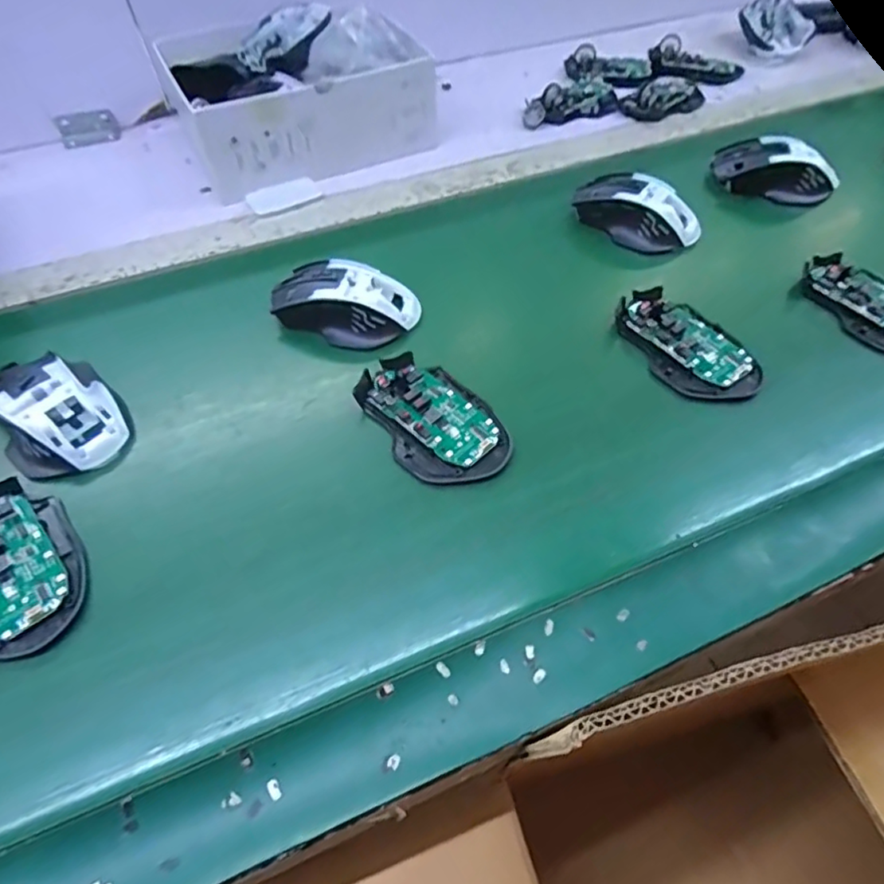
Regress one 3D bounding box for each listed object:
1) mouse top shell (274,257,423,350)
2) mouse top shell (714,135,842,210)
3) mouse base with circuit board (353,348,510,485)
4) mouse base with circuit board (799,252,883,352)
[{"bbox_3d":[-0.077,-0.111,0.451,0.117,0.038,0.069,6,55,6],"label":"mouse top shell"},{"bbox_3d":[0.322,-0.266,0.556,0.108,0.034,0.070,18,56,11],"label":"mouse top shell"},{"bbox_3d":[-0.005,-0.016,0.391,0.069,0.017,0.113,-31,60,-19],"label":"mouse base with circuit board"},{"bbox_3d":[0.338,-0.106,0.451,0.060,0.024,0.113,-36,62,-21],"label":"mouse base with circuit board"}]

